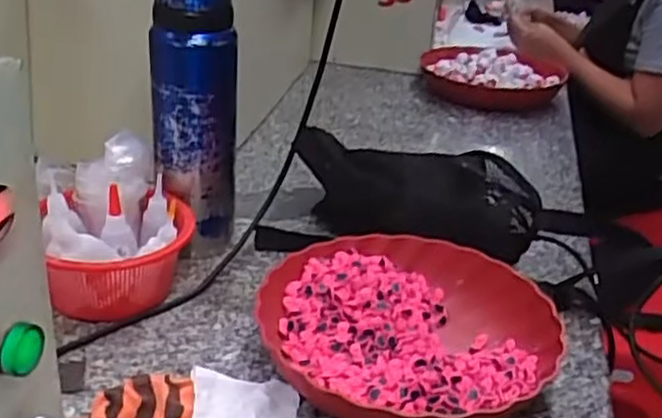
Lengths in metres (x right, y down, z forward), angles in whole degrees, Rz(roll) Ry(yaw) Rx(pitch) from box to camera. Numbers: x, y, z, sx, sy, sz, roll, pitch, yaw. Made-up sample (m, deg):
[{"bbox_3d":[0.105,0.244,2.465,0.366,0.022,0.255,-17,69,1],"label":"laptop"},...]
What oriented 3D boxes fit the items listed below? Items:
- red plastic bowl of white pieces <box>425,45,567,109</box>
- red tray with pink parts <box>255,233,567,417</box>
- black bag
[{"bbox_3d":[0.276,-0.224,1.314,0.237,0.058,0.185,10,27,10],"label":"red plastic bowl of white pieces"},{"bbox_3d":[0.063,0.103,0.637,0.237,0.047,0.247,10,27,9],"label":"red tray with pink parts"},{"bbox_3d":[0.069,-0.007,0.823,0.283,0.084,0.143,4,27,-2],"label":"black bag"}]

